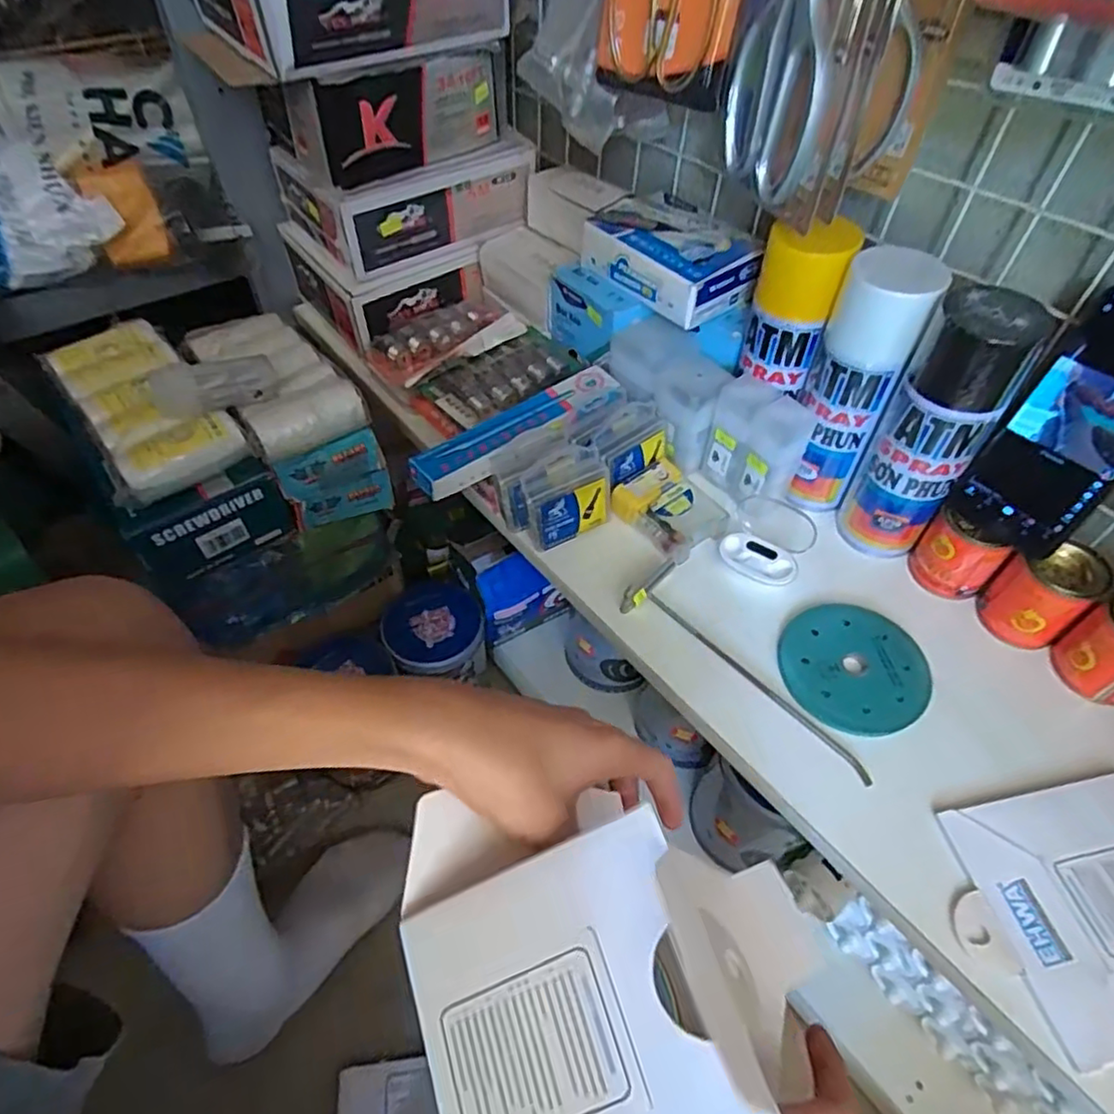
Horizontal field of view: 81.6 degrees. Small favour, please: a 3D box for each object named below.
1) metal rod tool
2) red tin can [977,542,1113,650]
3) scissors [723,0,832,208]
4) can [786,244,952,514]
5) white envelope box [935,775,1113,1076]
[{"bbox_3d":[0.136,0.081,0.461,0.055,0.025,0.202,-32,58,-26],"label":"metal rod tool"},{"bbox_3d":[0.347,0.027,0.465,0.048,0.067,0.056,-28,56,-24],"label":"red tin can"},{"bbox_3d":[0.137,-0.317,0.369,0.020,0.189,0.093,-7,50,-8],"label":"scissors"},{"bbox_3d":[0.220,-0.126,0.494,0.057,0.195,0.055,8,50,4],"label":"can"},{"bbox_3d":[0.303,0.200,0.369,0.145,0.015,0.126,-8,50,-9],"label":"white envelope box"}]

